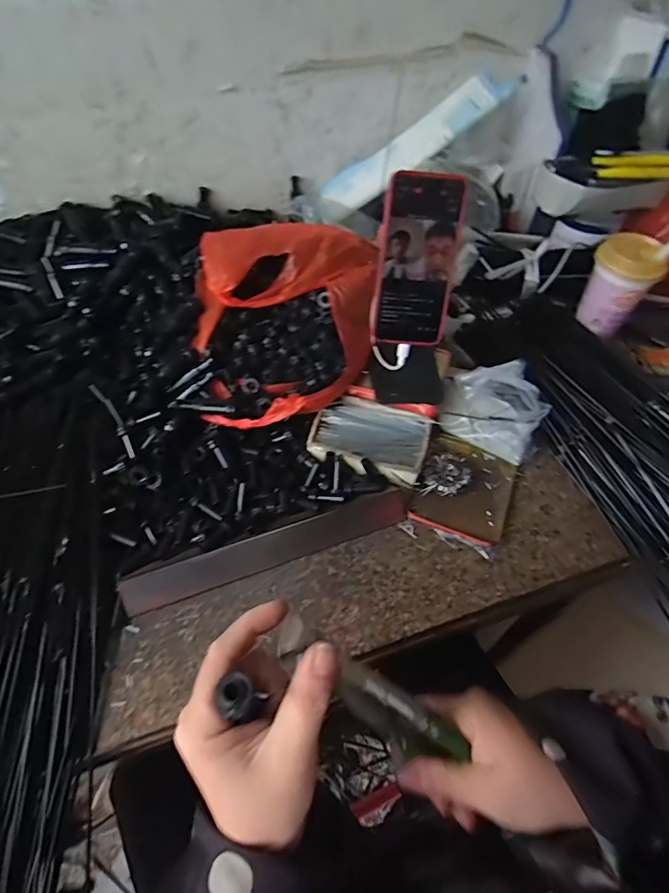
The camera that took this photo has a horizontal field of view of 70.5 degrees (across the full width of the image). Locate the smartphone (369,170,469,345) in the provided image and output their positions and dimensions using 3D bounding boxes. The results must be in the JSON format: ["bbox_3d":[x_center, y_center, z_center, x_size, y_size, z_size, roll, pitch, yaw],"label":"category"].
[{"bbox_3d":[0.085,-0.186,0.486,0.083,0.162,0.009,3,28,0],"label":"smartphone"}]

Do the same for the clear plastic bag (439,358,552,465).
[{"bbox_3d":[0.186,-0.046,0.554,0.114,0.066,0.080,29,58,18],"label":"clear plastic bag"}]

